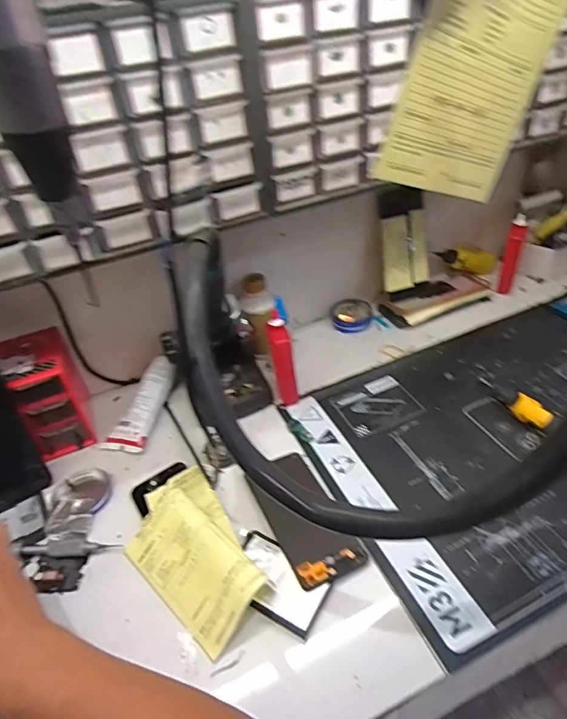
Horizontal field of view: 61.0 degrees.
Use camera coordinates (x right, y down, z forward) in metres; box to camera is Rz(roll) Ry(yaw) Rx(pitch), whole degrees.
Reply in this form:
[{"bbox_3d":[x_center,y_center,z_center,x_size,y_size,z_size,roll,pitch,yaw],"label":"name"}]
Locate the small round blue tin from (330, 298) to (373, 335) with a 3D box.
[{"bbox_3d":[0.105,-0.069,0.744,0.063,0.019,0.061,-4,39,4],"label":"small round blue tin"}]

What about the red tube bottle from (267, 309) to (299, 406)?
[{"bbox_3d":[-0.001,0.000,0.590,0.026,0.112,0.030,-6,39,2],"label":"red tube bottle"}]

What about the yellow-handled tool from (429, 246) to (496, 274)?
[{"bbox_3d":[0.298,-0.159,0.784,0.122,0.039,0.025,4,34,-24],"label":"yellow-handled tool"}]

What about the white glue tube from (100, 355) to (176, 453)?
[{"bbox_3d":[-0.182,0.054,0.615,0.055,0.039,0.130,4,40,14],"label":"white glue tube"}]

